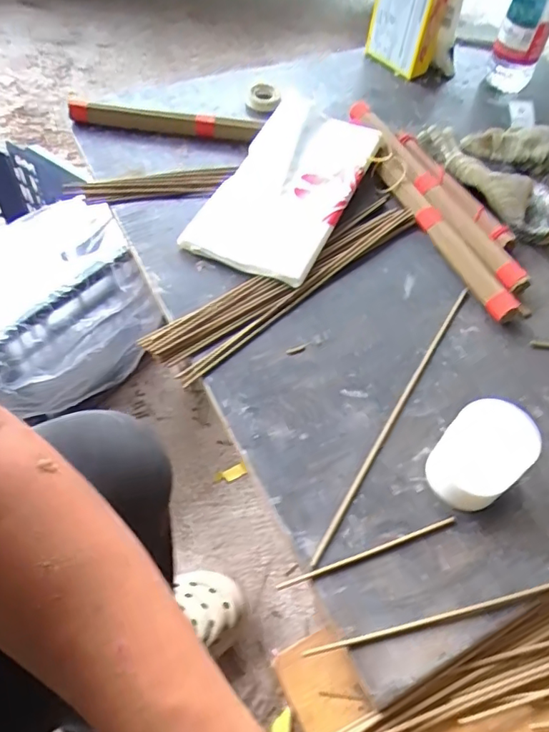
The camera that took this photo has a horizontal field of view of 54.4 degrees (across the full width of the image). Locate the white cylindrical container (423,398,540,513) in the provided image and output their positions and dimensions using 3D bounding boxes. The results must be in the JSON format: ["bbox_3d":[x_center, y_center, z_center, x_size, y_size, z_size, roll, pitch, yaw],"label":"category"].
[{"bbox_3d":[0.145,0.065,0.380,0.053,0.074,0.049,2,56,-3],"label":"white cylindrical container"}]

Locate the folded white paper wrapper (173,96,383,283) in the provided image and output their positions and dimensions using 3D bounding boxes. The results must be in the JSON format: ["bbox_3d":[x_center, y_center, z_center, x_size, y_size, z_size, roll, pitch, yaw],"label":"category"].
[{"bbox_3d":[0.021,-0.200,0.576,0.129,0.029,0.273,22,57,11],"label":"folded white paper wrapper"}]

